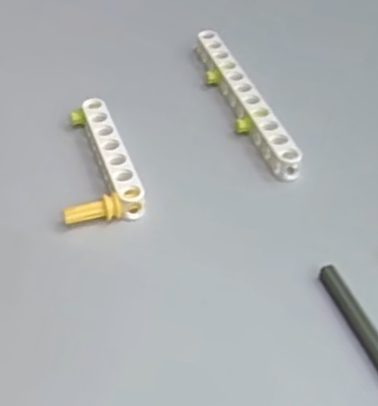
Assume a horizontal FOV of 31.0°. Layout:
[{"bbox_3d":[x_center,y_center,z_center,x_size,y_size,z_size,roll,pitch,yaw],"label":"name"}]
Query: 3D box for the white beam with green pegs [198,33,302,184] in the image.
[{"bbox_3d":[0.022,-0.045,0.297,0.013,0.014,0.101,-12,42,-15],"label":"white beam with green pegs"}]

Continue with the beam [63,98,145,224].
[{"bbox_3d":[-0.037,-0.018,0.267,0.028,0.012,0.064,-8,42,-10],"label":"beam"}]

